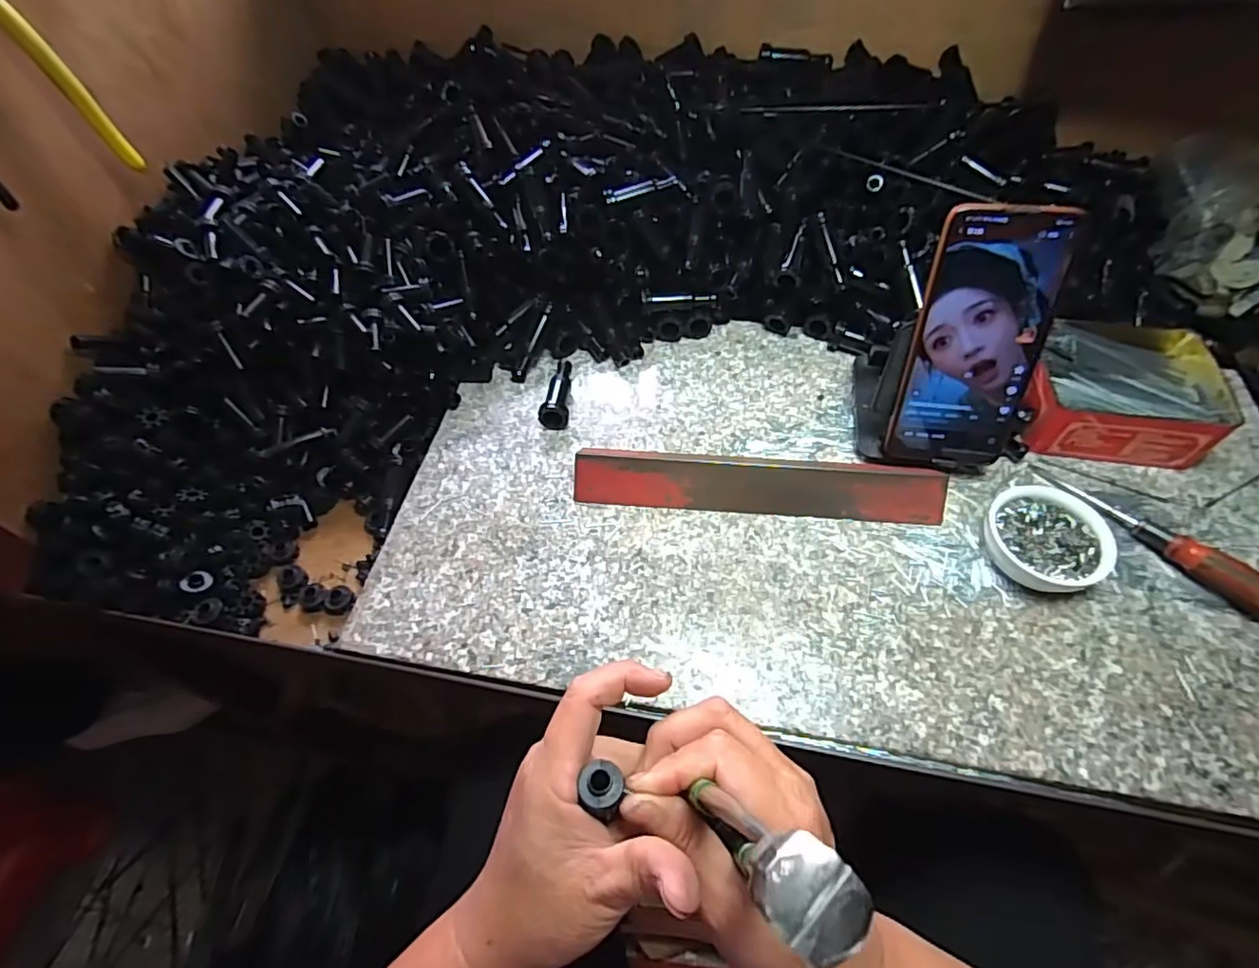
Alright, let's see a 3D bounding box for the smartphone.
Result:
[{"bbox_3d":[0.222,-0.088,0.383,0.077,0.164,0.005,6,31,8],"label":"smartphone"}]

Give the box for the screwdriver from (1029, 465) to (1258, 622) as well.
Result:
[{"bbox_3d":[0.346,0.031,0.394,0.019,0.022,0.148,-36,61,-20],"label":"screwdriver"}]

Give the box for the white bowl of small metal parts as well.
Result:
[{"bbox_3d":[0.268,0.038,0.390,0.071,0.026,0.072,-1,55,2],"label":"white bowl of small metal parts"}]

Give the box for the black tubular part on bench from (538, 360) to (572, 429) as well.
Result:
[{"bbox_3d":[-0.059,-0.074,0.483,0.021,0.019,0.065,-2,55,2],"label":"black tubular part on bench"}]

